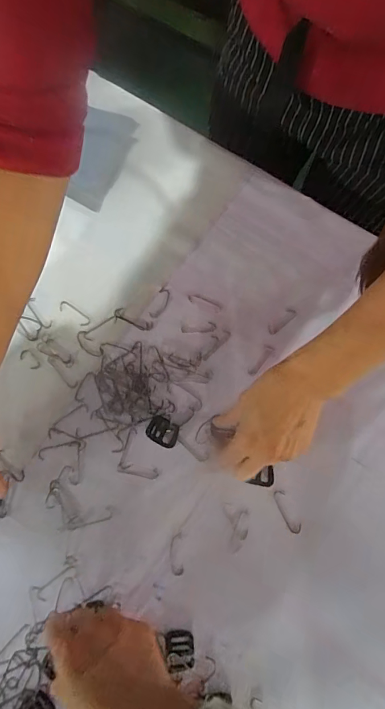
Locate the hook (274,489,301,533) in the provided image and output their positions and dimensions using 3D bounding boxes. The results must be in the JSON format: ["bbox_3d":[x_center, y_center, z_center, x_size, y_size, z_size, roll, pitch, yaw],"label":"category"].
[{"bbox_3d":[0.093,0.154,0.402,0.013,0.004,0.044,-24,75,-9],"label":"hook"}]

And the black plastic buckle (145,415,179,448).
[{"bbox_3d":[-0.031,0.080,0.425,0.034,0.004,0.025,28,74,7],"label":"black plastic buckle"}]

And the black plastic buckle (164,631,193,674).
[{"bbox_3d":[-0.011,0.267,0.369,0.024,0.010,0.031,-2,73,-3],"label":"black plastic buckle"}]

